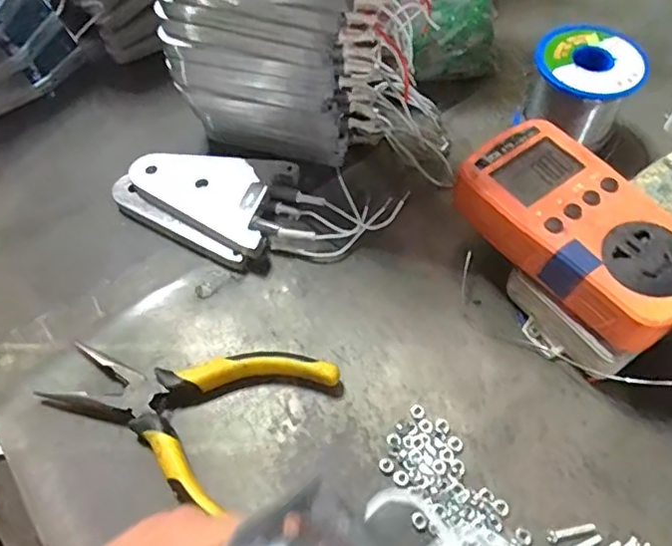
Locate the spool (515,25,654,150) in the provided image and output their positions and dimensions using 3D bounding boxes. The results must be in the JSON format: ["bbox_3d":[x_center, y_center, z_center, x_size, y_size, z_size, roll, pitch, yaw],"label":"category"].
[{"bbox_3d":[0.161,-0.121,0.376,0.063,0.060,0.060,-2,60,3],"label":"spool"}]

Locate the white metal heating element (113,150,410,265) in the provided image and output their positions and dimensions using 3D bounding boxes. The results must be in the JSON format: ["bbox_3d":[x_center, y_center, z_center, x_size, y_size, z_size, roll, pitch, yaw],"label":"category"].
[{"bbox_3d":[-0.055,-0.042,0.363,0.171,0.020,0.073,17,62,13],"label":"white metal heating element"}]

